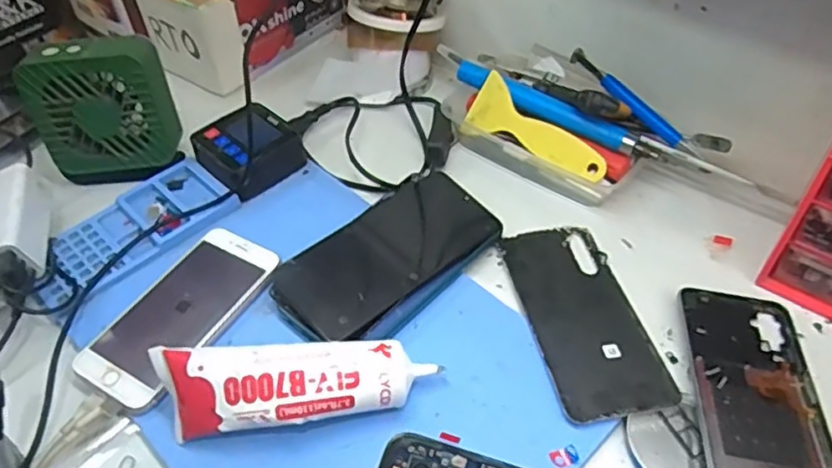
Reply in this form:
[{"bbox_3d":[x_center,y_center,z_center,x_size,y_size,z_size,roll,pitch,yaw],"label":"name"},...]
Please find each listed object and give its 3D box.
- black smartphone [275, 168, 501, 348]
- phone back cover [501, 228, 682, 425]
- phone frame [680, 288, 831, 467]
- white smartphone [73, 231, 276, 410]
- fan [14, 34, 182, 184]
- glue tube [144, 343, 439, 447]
[{"bbox_3d":[-0.016,0.016,0.455,0.085,0.011,0.162,39,57,21],"label":"black smartphone"},{"bbox_3d":[0.110,0.052,0.428,0.070,0.010,0.152,-8,47,-5],"label":"phone back cover"},{"bbox_3d":[0.204,0.099,0.384,0.073,0.013,0.162,5,48,7],"label":"phone frame"},{"bbox_3d":[-0.154,0.050,0.425,0.066,0.012,0.134,24,56,22],"label":"white smartphone"},{"bbox_3d":[-0.240,-0.096,0.498,0.098,0.096,0.051,-7,47,-4],"label":"fan"},{"bbox_3d":[-0.068,0.091,0.371,0.151,0.046,0.042,-4,47,-1],"label":"glue tube"}]

